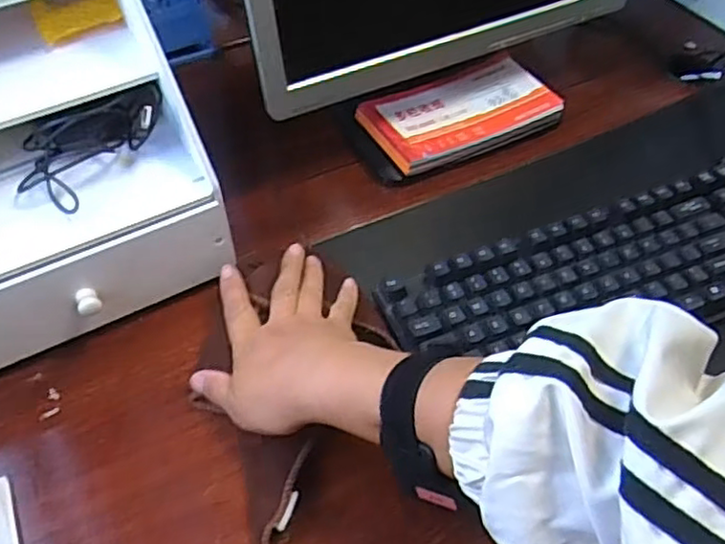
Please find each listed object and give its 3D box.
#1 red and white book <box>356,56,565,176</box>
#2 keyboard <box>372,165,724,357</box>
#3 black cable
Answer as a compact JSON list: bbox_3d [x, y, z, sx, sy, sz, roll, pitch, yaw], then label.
[{"bbox_3d":[0.094,-0.153,0.646,0.183,0.030,0.094,-23,53,-18],"label":"red and white book"},{"bbox_3d":[0.233,-0.013,0.527,0.438,0.030,0.116,-18,51,-14],"label":"keyboard"},{"bbox_3d":[-0.191,-0.089,0.476,0.111,0.044,0.076,-16,51,-13],"label":"black cable"}]

